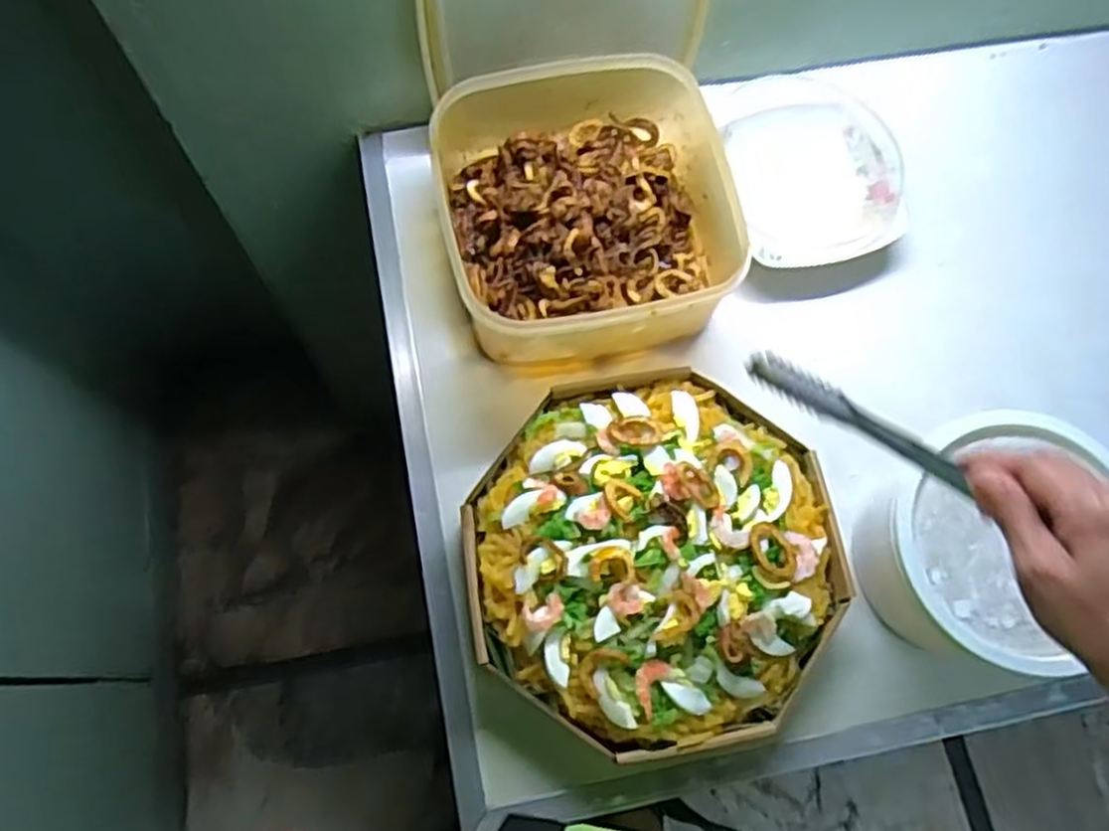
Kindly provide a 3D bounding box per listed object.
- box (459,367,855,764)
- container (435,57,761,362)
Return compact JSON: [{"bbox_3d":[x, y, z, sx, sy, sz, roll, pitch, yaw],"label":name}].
[{"bbox_3d":[0.072,0.092,0.550,0.249,0.044,0.256,32,73,14],"label":"box"},{"bbox_3d":[0.025,-0.165,0.614,0.214,0.085,0.229,-9,69,-1],"label":"container"}]

